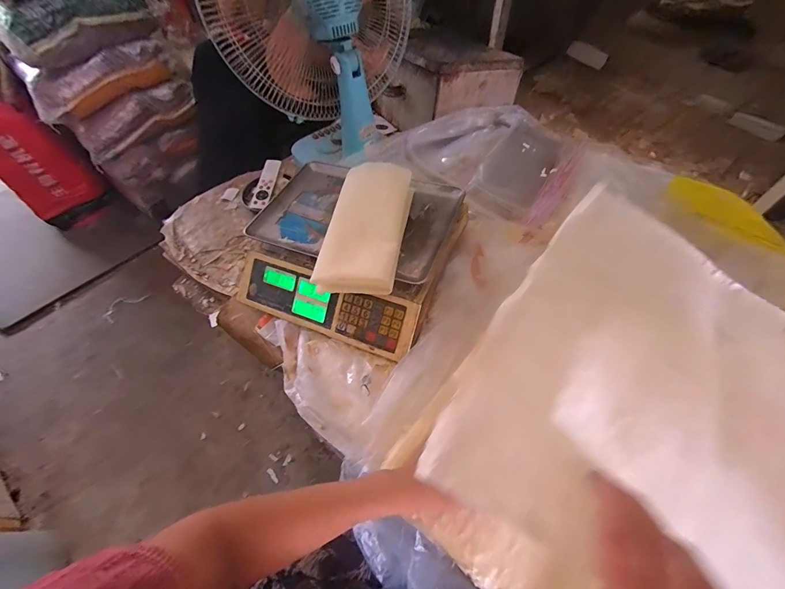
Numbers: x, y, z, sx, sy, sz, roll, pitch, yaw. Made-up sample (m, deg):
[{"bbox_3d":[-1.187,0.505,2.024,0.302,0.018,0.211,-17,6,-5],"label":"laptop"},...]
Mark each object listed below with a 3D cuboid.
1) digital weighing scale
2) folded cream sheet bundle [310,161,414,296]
[{"bbox_3d":[-0.071,-0.084,0.617,0.331,0.109,0.315,19,58,16],"label":"digital weighing scale"},{"bbox_3d":[-0.040,-0.113,0.519,0.118,0.065,0.228,5,56,7],"label":"folded cream sheet bundle"}]

